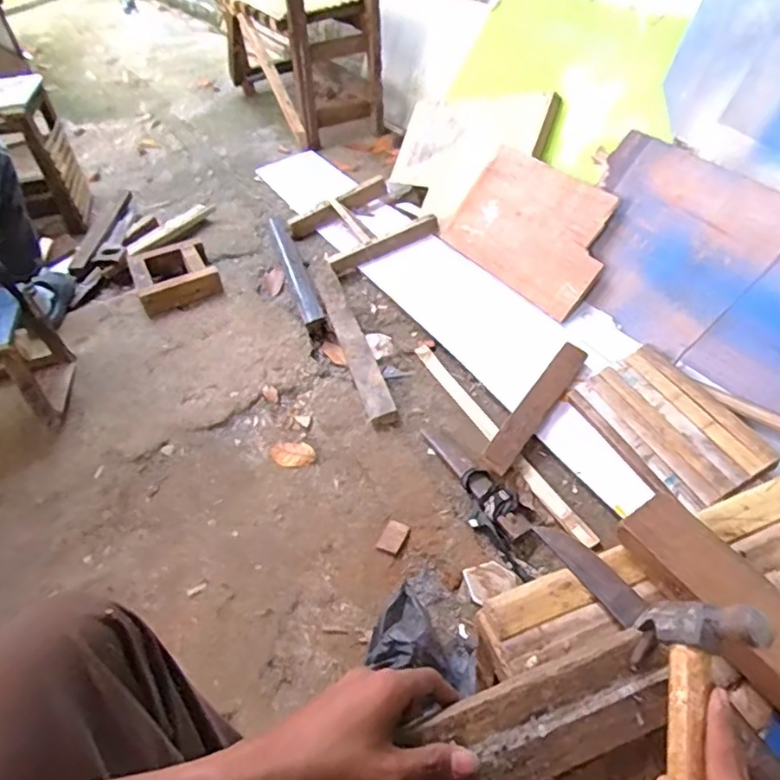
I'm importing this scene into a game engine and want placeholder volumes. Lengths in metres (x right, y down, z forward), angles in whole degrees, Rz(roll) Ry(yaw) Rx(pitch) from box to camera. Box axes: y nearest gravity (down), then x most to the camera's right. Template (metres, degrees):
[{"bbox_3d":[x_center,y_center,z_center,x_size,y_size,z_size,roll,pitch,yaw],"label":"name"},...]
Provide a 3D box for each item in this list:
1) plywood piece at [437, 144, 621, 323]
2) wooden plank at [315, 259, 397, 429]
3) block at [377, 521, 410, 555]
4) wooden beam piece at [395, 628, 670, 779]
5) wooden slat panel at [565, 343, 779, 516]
[{"bbox_3d":[0.353,-0.412,1.436,0.292,0.018,0.478,-55,51,16],"label":"plywood piece"},{"bbox_3d":[-0.109,-0.158,1.416,0.065,0.053,0.678,-15,47,-8],"label":"wooden plank"},{"bbox_3d":[0.008,0.263,1.010,0.041,0.015,0.058,17,51,21],"label":"block"},{"bbox_3d":[0.070,0.246,0.388,0.264,0.030,0.062,-23,47,-10],"label":"wooden beam piece"},{"bbox_3d":[0.502,0.061,1.035,0.196,0.018,0.322,-32,47,-1],"label":"wooden slat panel"}]

